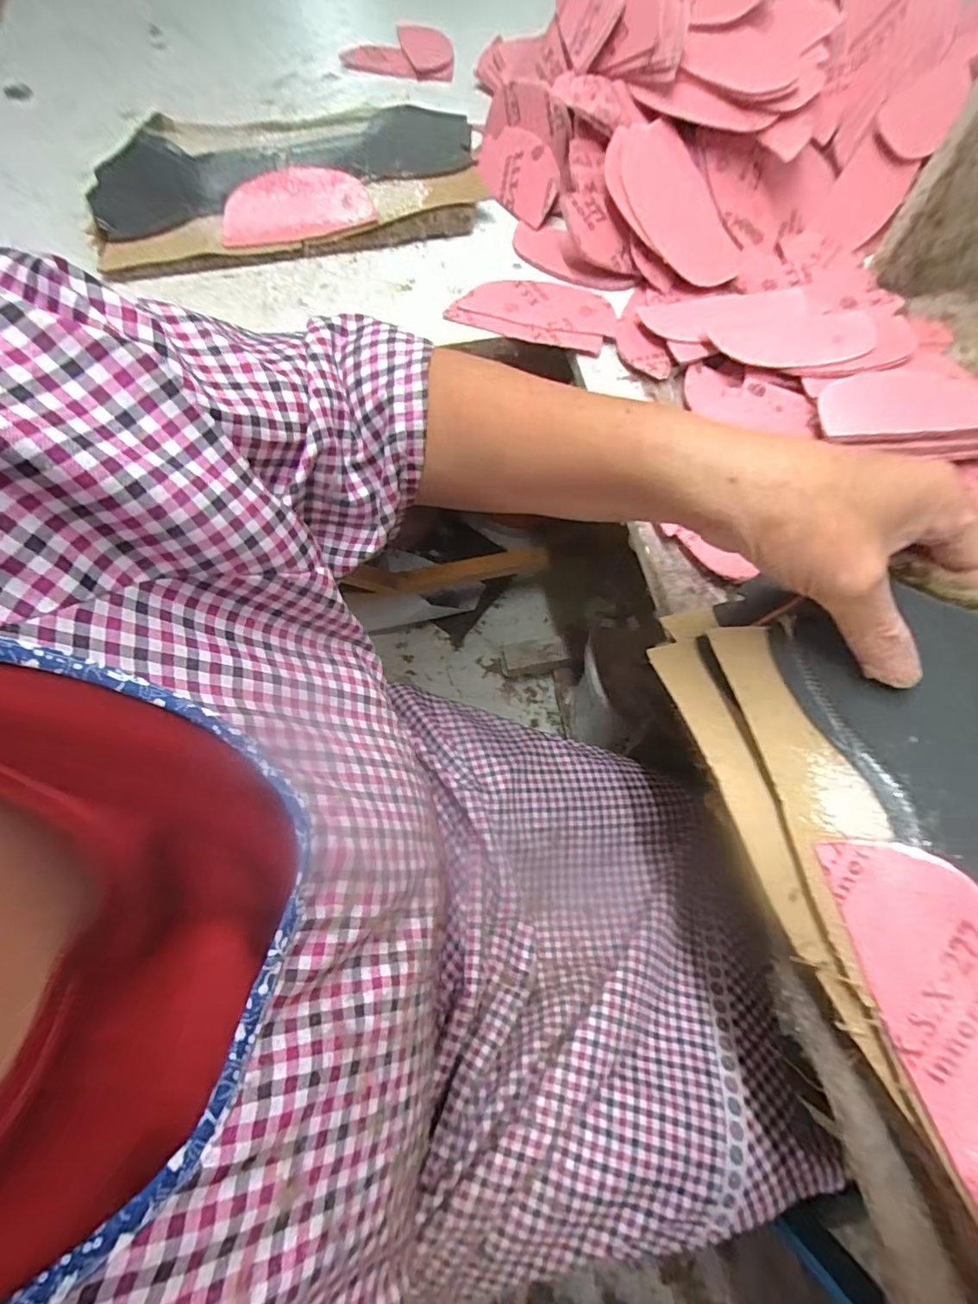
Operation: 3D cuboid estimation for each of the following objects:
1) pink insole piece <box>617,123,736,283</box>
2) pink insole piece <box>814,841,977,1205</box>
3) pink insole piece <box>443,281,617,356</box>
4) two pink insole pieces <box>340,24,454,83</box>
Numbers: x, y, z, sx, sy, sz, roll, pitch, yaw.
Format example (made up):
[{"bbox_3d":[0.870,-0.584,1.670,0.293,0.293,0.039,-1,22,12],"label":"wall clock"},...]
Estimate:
[{"bbox_3d":[0.164,-0.386,0.460,0.074,0.011,0.143,-38,97,-12],"label":"pink insole piece"},{"bbox_3d":[0.189,0.141,0.208,0.059,0.006,0.130,-24,69,30],"label":"pink insole piece"},{"bbox_3d":[0.040,-0.303,0.464,0.141,0.013,0.073,15,70,8],"label":"pink insole piece"},{"bbox_3d":[-0.111,-0.778,0.679,0.135,0.015,0.136,3,68,-2],"label":"two pink insole pieces"}]

